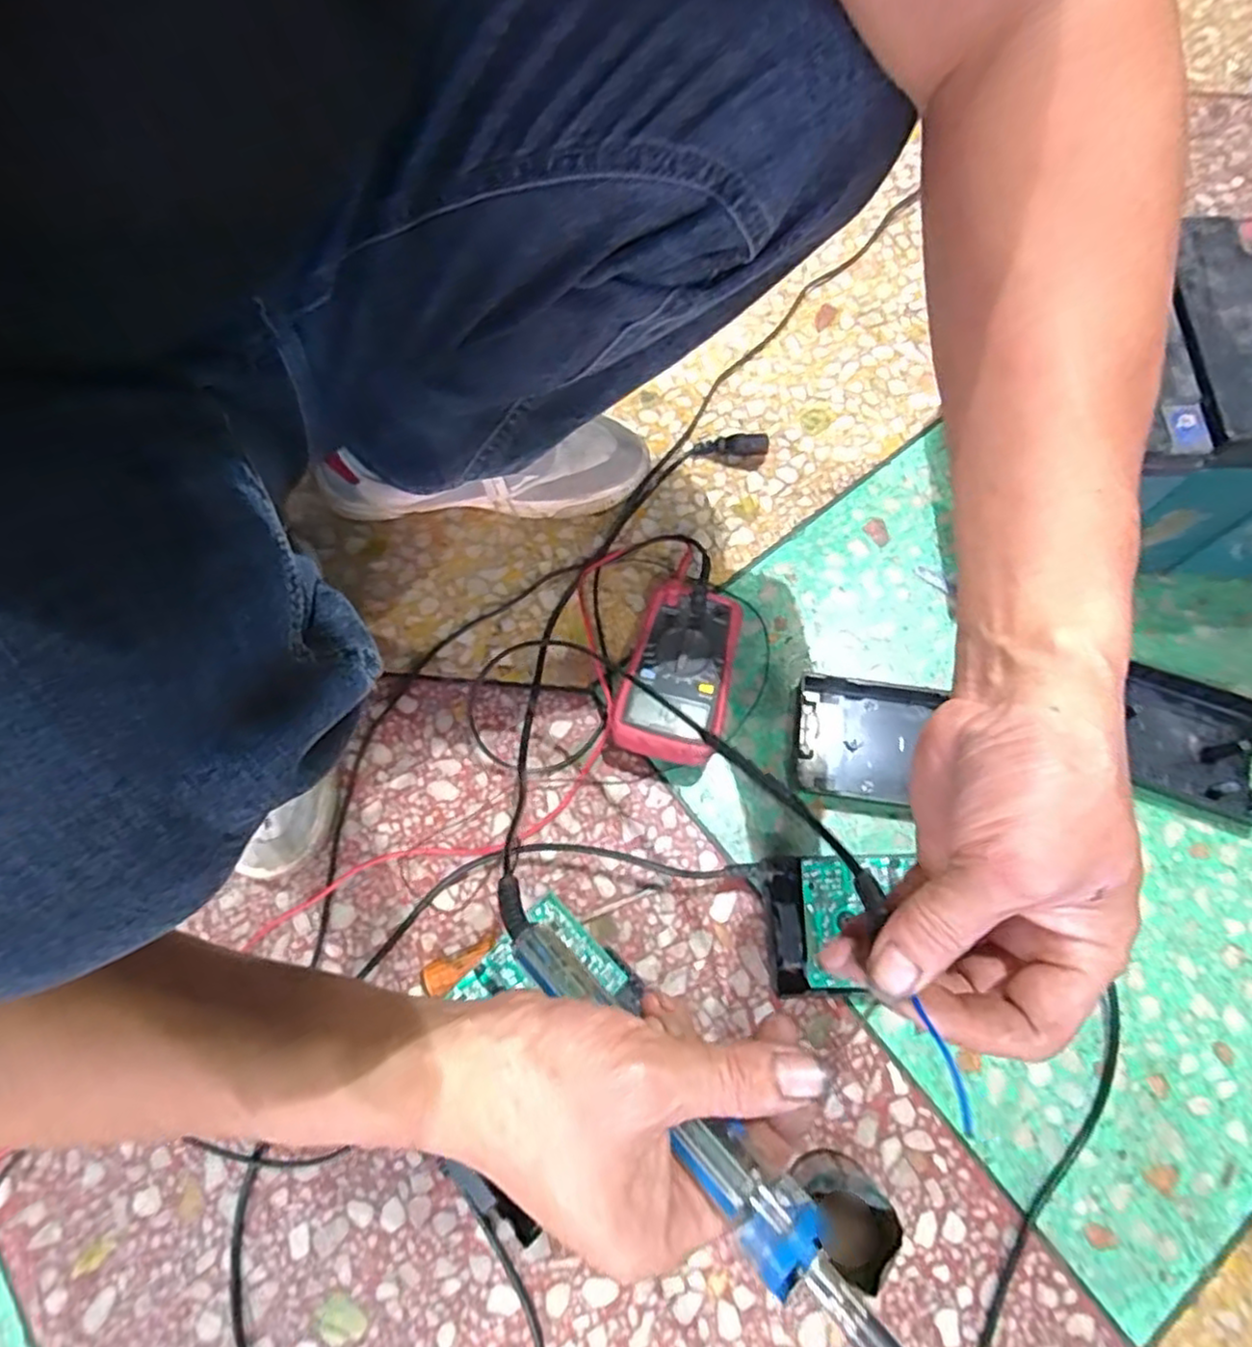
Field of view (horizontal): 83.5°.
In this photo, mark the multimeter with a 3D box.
[{"bbox_3d":[0.038,0.001,0.516,0.072,0.048,0.129,13,72,6],"label":"multimeter"}]

